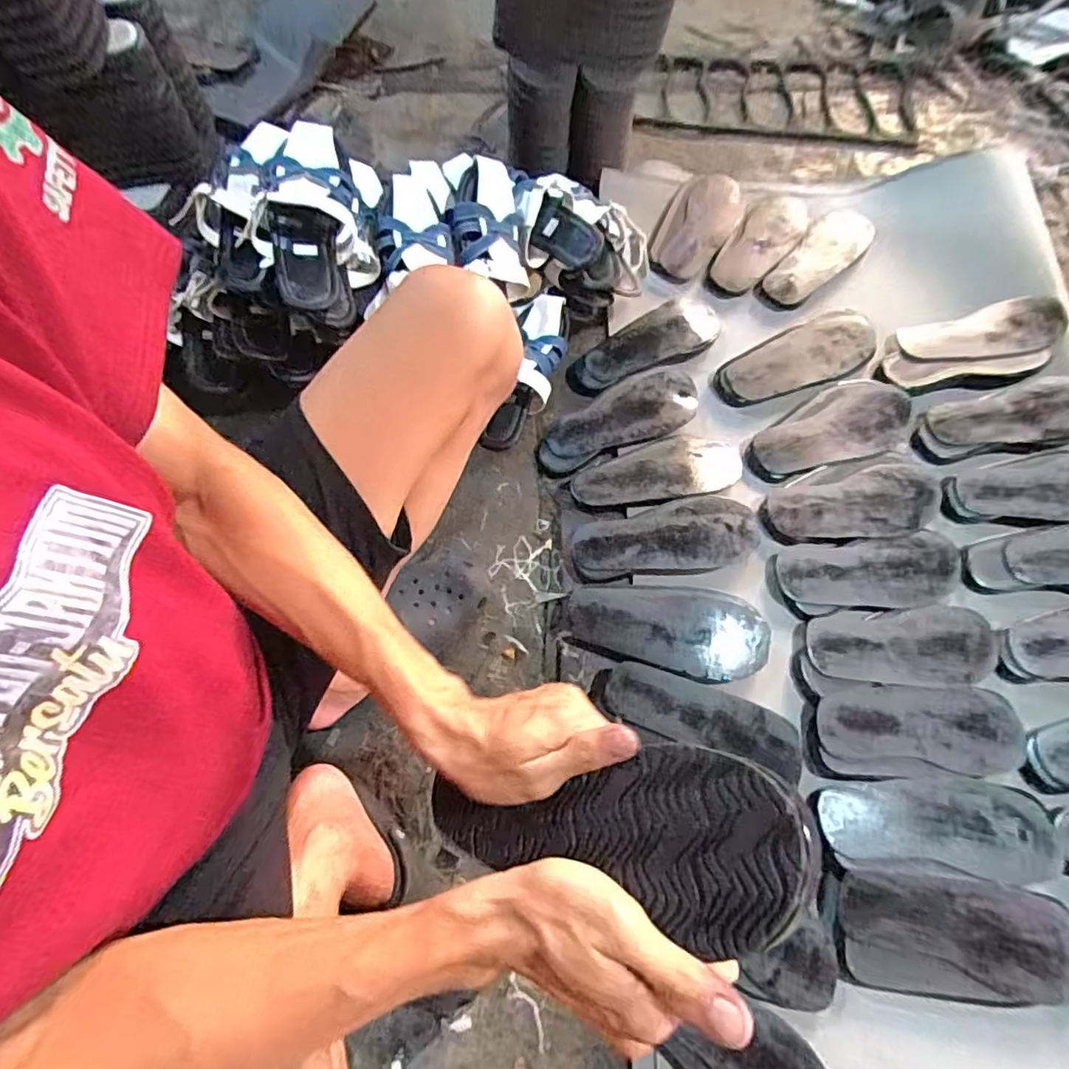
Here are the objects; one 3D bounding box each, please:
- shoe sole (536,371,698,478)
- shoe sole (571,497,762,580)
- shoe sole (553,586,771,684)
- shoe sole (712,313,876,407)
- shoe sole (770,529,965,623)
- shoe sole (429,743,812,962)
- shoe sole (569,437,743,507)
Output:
[{"bbox_3d":[0.120,-0.163,0.827,0.254,0.016,0.095,-26,73,-11],"label":"shoe sole"},{"bbox_3d":[0.169,0.006,0.728,0.236,0.022,0.086,-10,70,-6],"label":"shoe sole"},{"bbox_3d":[0.151,0.110,0.686,0.242,0.023,0.102,11,69,2],"label":"shoe sole"},{"bbox_3d":[0.398,-0.266,0.880,0.267,0.017,0.100,-21,72,-10],"label":"shoe sole"},{"bbox_3d":[0.435,0.052,0.748,0.274,0.038,0.096,-8,70,-5],"label":"shoe sole"},{"bbox_3d":[0.027,0.176,0.343,0.253,0.012,0.089,-17,64,38],"label":"shoe sole"},{"bbox_3d":[0.166,-0.083,0.779,0.237,0.028,0.093,-12,70,-7],"label":"shoe sole"}]

